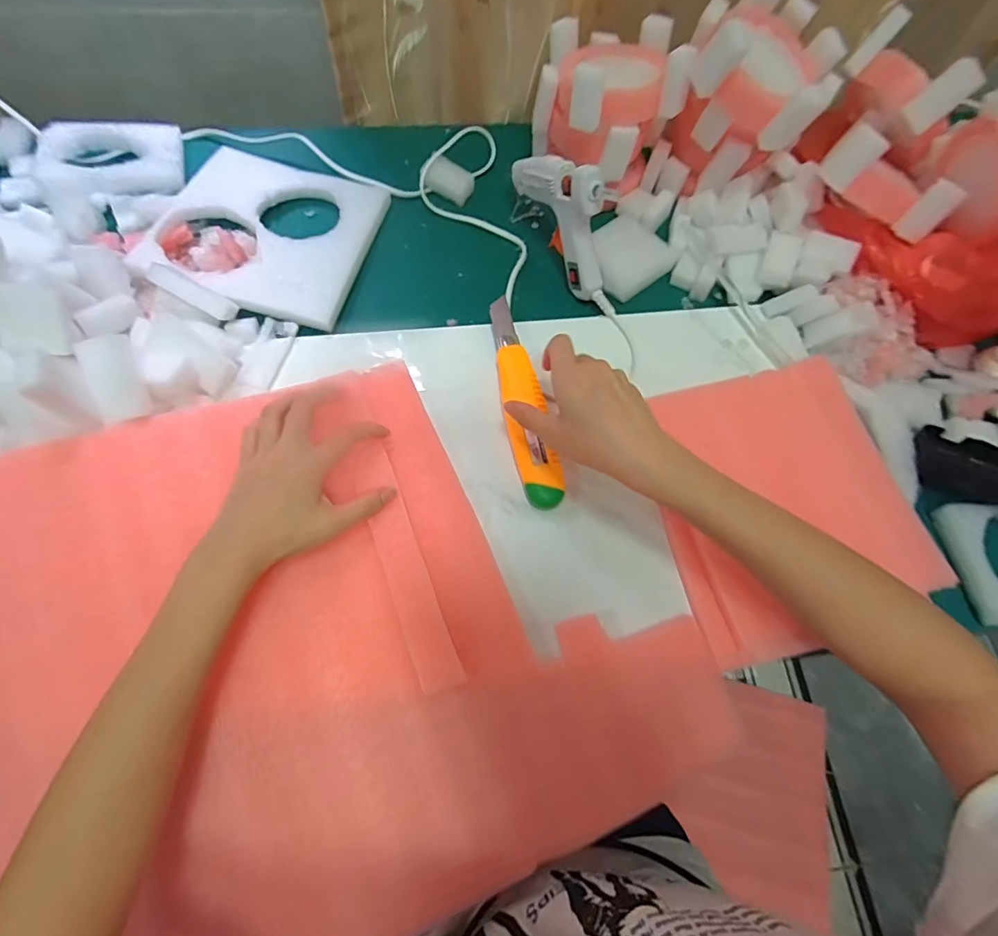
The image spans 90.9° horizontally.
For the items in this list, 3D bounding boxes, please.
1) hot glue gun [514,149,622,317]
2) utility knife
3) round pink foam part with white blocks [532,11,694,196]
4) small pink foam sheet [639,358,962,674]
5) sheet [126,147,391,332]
[{"bbox_3d":[0.063,-0.222,0.437,0.023,0.101,0.151,-27,72,-13],"label":"hot glue gun"},{"bbox_3d":[0.018,-0.060,0.401,0.032,0.024,0.186,-10,72,-7],"label":"utility knife"},{"bbox_3d":[0.100,-0.347,0.465,0.123,0.115,0.124,1,68,-3],"label":"round pink foam part with white blocks"},{"bbox_3d":[0.221,0.024,0.383,0.189,0.028,0.209,-12,69,-8],"label":"small pink foam sheet"},{"bbox_3d":[-0.214,-0.225,0.459,0.175,0.019,0.183,13,64,-3],"label":"sheet"}]

